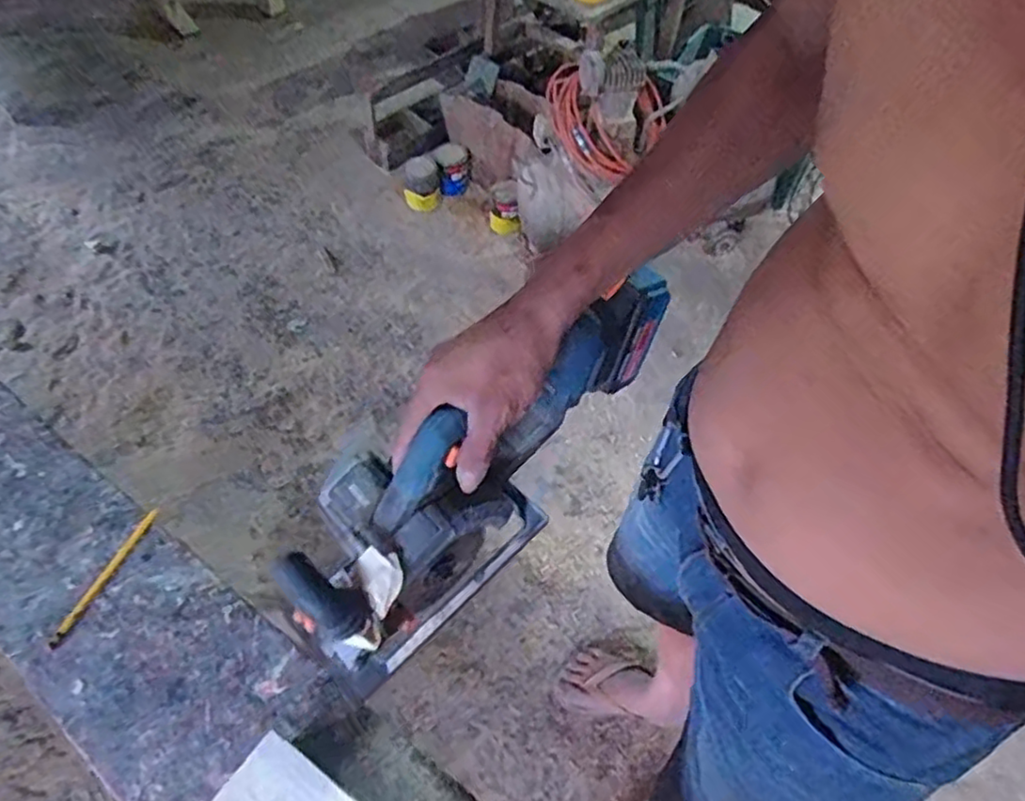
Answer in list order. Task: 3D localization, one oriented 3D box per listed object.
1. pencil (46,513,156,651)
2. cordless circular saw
[{"bbox_3d":[-0.433,0.185,0.717,0.012,0.007,0.158,21,57,10],"label":"pencil"},{"bbox_3d":[-0.029,0.047,0.577,0.391,0.169,0.142,-42,67,-9],"label":"cordless circular saw"}]

